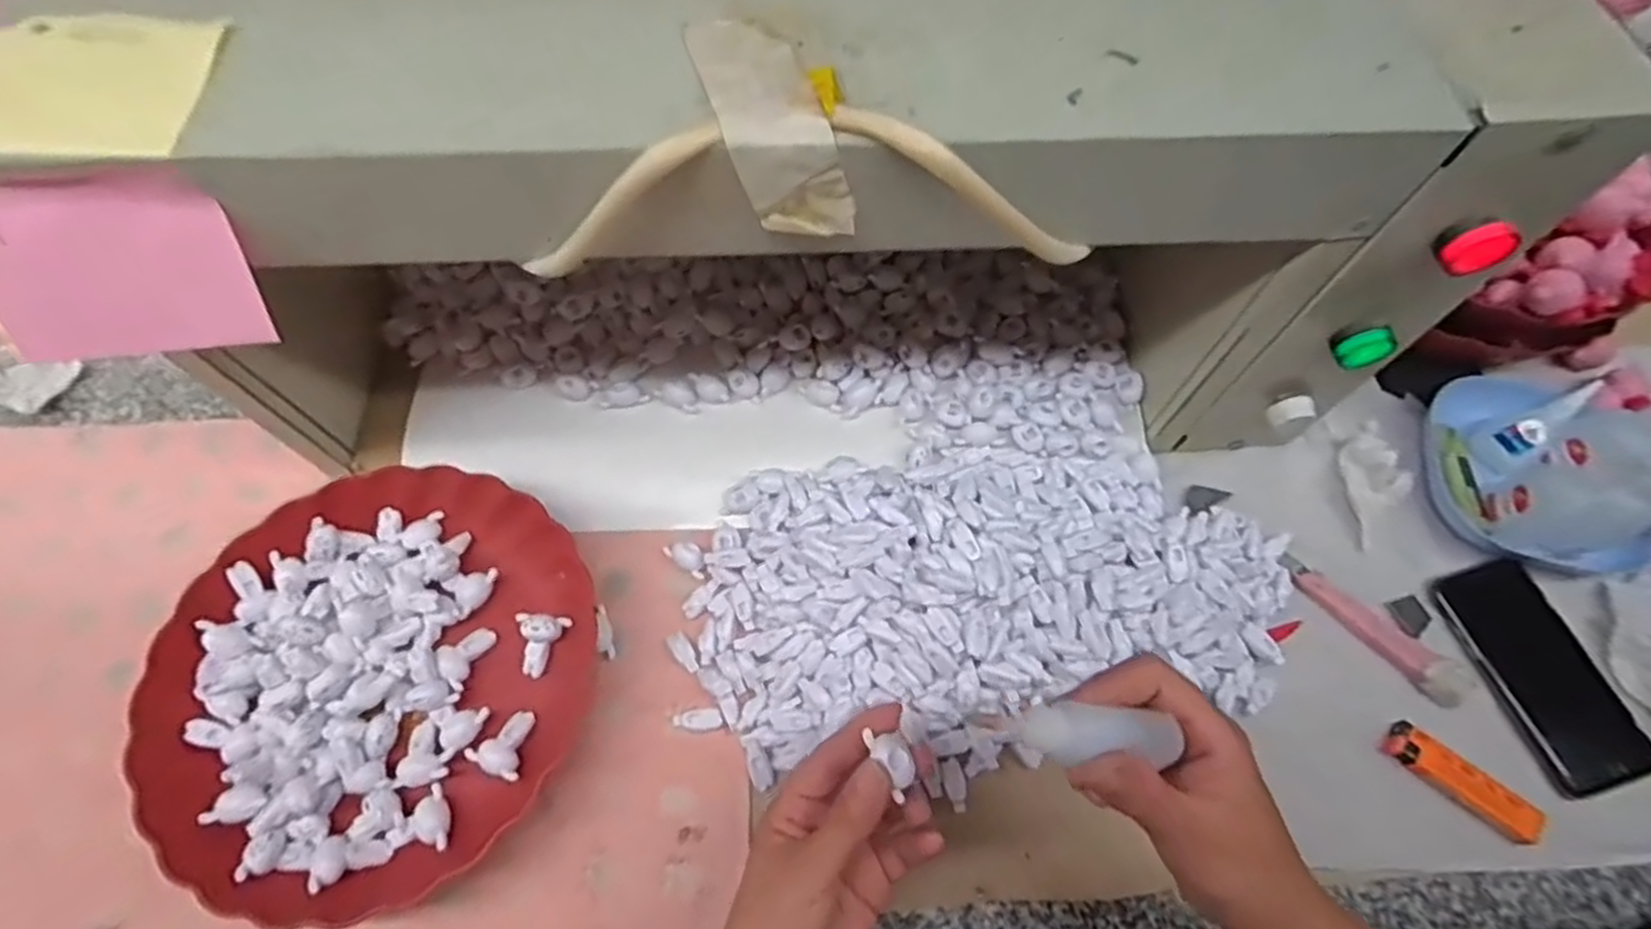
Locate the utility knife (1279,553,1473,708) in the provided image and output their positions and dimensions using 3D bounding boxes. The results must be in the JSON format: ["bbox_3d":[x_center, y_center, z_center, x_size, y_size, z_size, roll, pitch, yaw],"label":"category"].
[{"bbox_3d":[0.344,0.101,0.470,0.120,0.014,0.028,40,70,16],"label":"utility knife"}]

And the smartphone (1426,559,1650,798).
[{"bbox_3d":[0.446,0.128,0.464,0.068,0.009,0.139,-18,67,-9],"label":"smartphone"}]

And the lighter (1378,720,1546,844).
[{"bbox_3d":[0.372,0.185,0.434,0.080,0.012,0.024,37,70,15],"label":"lighter"}]

